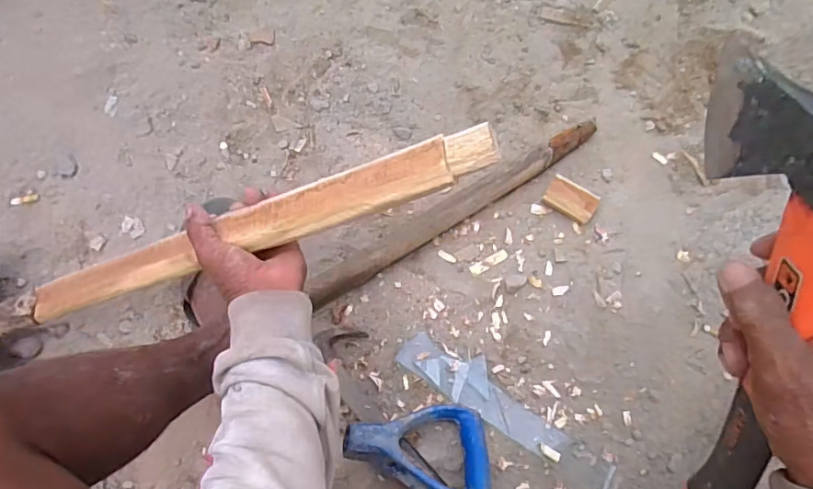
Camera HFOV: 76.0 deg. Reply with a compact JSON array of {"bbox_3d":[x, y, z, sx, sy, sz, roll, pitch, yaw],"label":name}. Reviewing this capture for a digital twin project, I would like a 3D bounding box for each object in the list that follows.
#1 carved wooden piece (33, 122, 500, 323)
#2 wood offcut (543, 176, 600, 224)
[{"bbox_3d":[-0.167,-0.007,0.504,0.524,0.021,0.044,-17,70,19],"label":"carved wooden piece"},{"bbox_3d":[0.248,-0.066,0.784,0.074,0.030,0.050,34,76,9],"label":"wood offcut"}]

